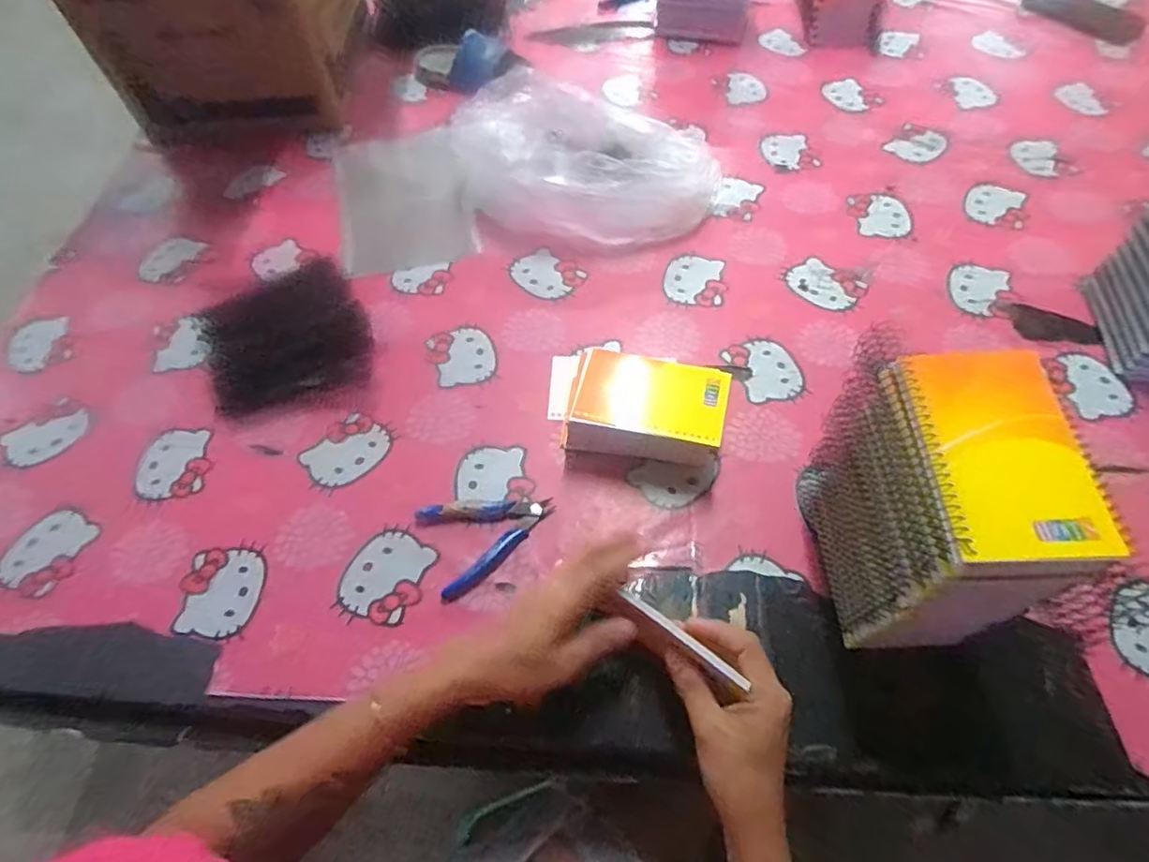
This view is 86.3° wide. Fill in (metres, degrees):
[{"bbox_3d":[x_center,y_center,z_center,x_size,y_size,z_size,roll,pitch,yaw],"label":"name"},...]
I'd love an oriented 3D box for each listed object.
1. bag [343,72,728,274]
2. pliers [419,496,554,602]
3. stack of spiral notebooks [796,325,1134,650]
[{"bbox_3d":[-0.068,-0.316,0.738,0.441,0.102,0.206,-3,59,0],"label":"bag"},{"bbox_3d":[-0.074,0.089,0.549,0.115,0.011,0.082,-21,60,-11],"label":"pliers"},{"bbox_3d":[0.241,0.054,0.438,0.091,0.216,0.159,-6,59,-2],"label":"stack of spiral notebooks"}]

